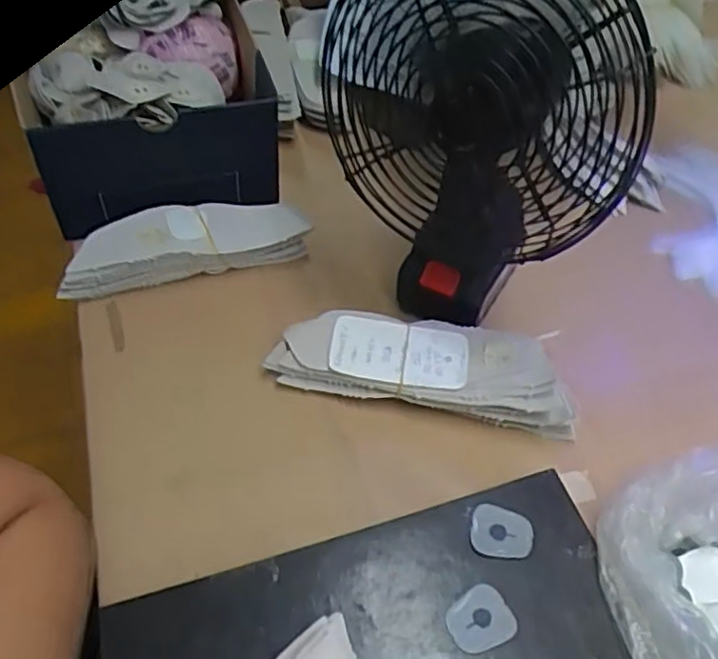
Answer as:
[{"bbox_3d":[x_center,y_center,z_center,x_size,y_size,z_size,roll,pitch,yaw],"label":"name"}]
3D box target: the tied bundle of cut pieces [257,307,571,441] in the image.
[{"bbox_3d":[0.049,0.026,0.520,0.223,0.046,0.064,10,51,5],"label":"tied bundle of cut pieces"}]

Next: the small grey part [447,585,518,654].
[{"bbox_3d":[0.072,0.174,0.401,0.039,0.004,0.033,-23,56,-21],"label":"small grey part"}]

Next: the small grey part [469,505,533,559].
[{"bbox_3d":[0.093,0.131,0.435,0.040,0.004,0.033,16,51,9],"label":"small grey part"}]

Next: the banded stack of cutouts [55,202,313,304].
[{"bbox_3d":[-0.151,-0.073,0.589,0.209,0.052,0.056,-13,53,-14],"label":"banded stack of cutouts"}]

